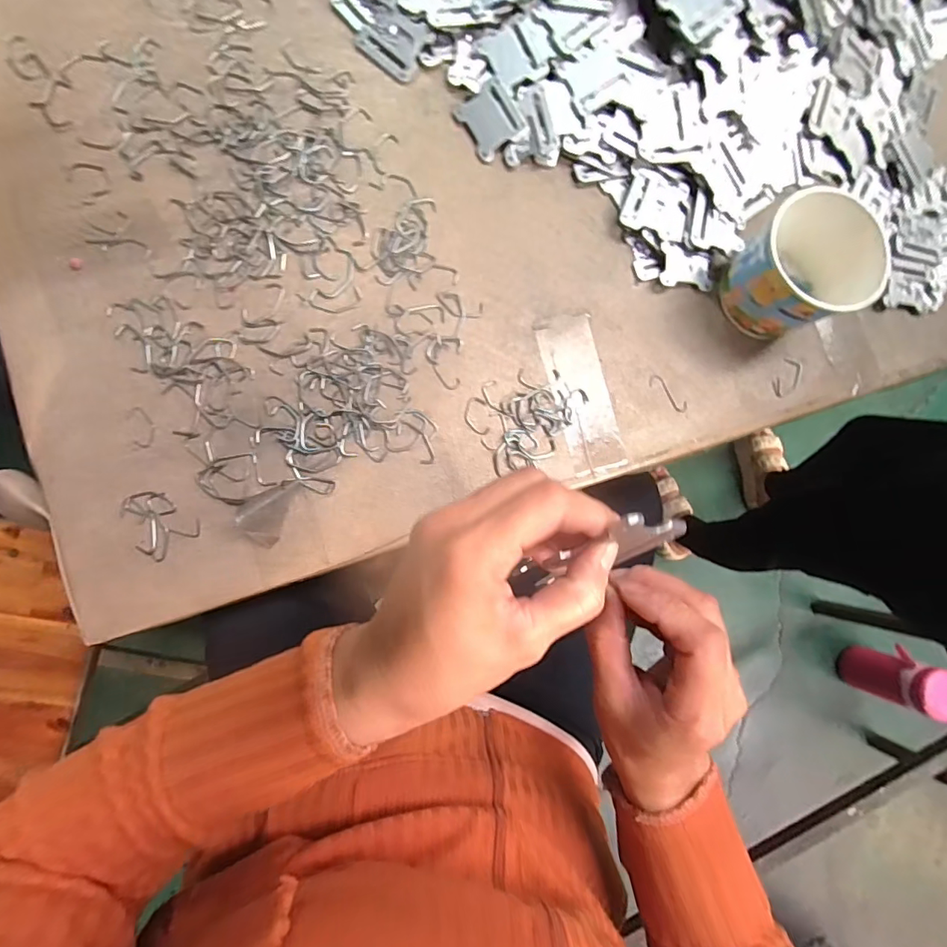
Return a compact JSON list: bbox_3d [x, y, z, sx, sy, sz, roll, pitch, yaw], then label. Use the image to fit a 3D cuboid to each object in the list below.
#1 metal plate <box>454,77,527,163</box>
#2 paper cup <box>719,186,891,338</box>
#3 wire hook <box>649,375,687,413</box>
[{"bbox_3d":[0.013,-0.284,0.394,0.044,0.004,0.049,-36,89,10],"label":"metal plate"},{"bbox_3d":[0.249,-0.157,0.386,0.077,0.074,0.084,1,85,-7],"label":"paper cup"},{"bbox_3d":[0.160,-0.065,0.401,0.040,0.004,0.011,42,81,-2],"label":"wire hook"}]

